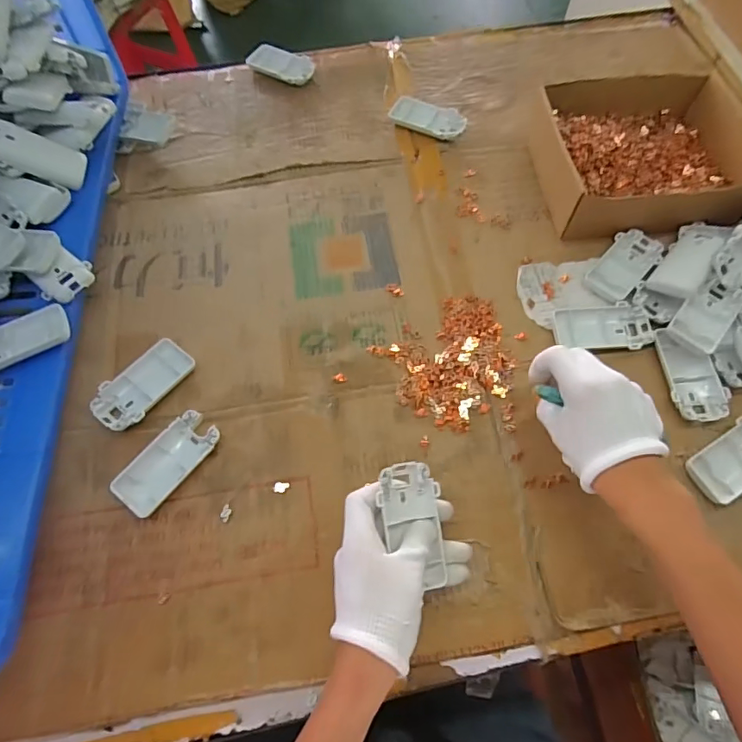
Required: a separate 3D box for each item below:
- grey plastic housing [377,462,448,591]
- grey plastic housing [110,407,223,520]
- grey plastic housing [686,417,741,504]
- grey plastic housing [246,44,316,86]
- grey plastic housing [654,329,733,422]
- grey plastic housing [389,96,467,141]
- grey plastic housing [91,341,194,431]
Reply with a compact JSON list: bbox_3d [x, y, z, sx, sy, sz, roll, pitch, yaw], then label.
[{"bbox_3d":[0.030,0.118,0.384,0.049,0.013,0.089,2,77,-15],"label":"grey plastic housing"},{"bbox_3d":[-0.182,0.082,0.439,0.043,0.016,0.095,37,71,16],"label":"grey plastic housing"},{"bbox_3d":[0.334,0.079,0.444,0.099,0.011,0.049,-25,67,-10],"label":"grey plastic housing"},{"bbox_3d":[-0.126,-0.429,0.682,0.096,0.016,0.051,25,68,12],"label":"grey plastic housing"},{"bbox_3d":[0.310,0.002,0.470,0.050,0.015,0.090,-3,65,0],"label":"grey plastic housing"},{"bbox_3d":[0.074,-0.325,0.629,0.095,0.013,0.054,22,67,11],"label":"grey plastic housing"},{"bbox_3d":[-0.218,0.013,0.471,0.048,0.017,0.097,33,70,15],"label":"grey plastic housing"}]

